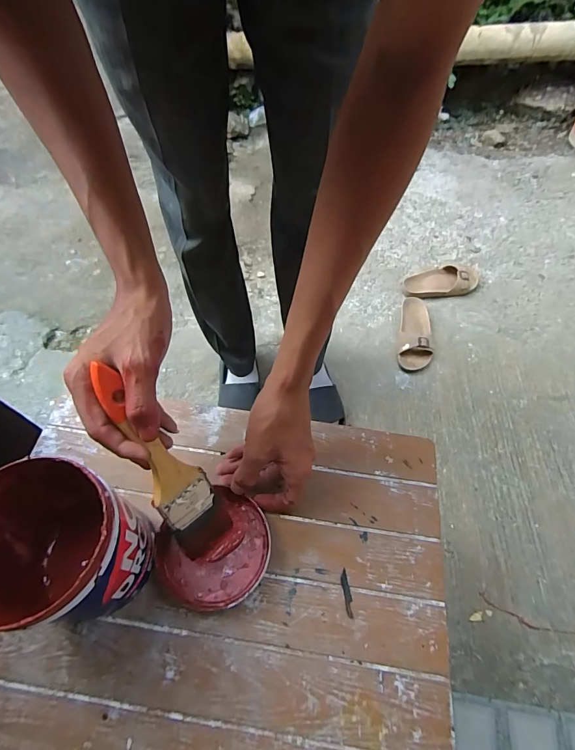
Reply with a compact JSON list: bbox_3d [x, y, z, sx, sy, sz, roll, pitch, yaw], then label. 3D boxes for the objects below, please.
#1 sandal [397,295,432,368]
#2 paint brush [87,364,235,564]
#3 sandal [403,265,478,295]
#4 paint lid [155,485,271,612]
[{"bbox_3d":[0.363,-0.126,1.066,0.094,0.047,0.245,10,61,7],"label":"sandal"},{"bbox_3d":[-0.101,0.076,0.318,0.048,0.193,0.008,-32,27,-28],"label":"paint brush"},{"bbox_3d":[0.479,-0.295,1.165,0.251,0.048,0.118,-11,60,-5],"label":"sandal"},{"bbox_3d":[-0.071,0.171,0.368,0.107,0.017,0.097,-34,66,-18],"label":"paint lid"}]

